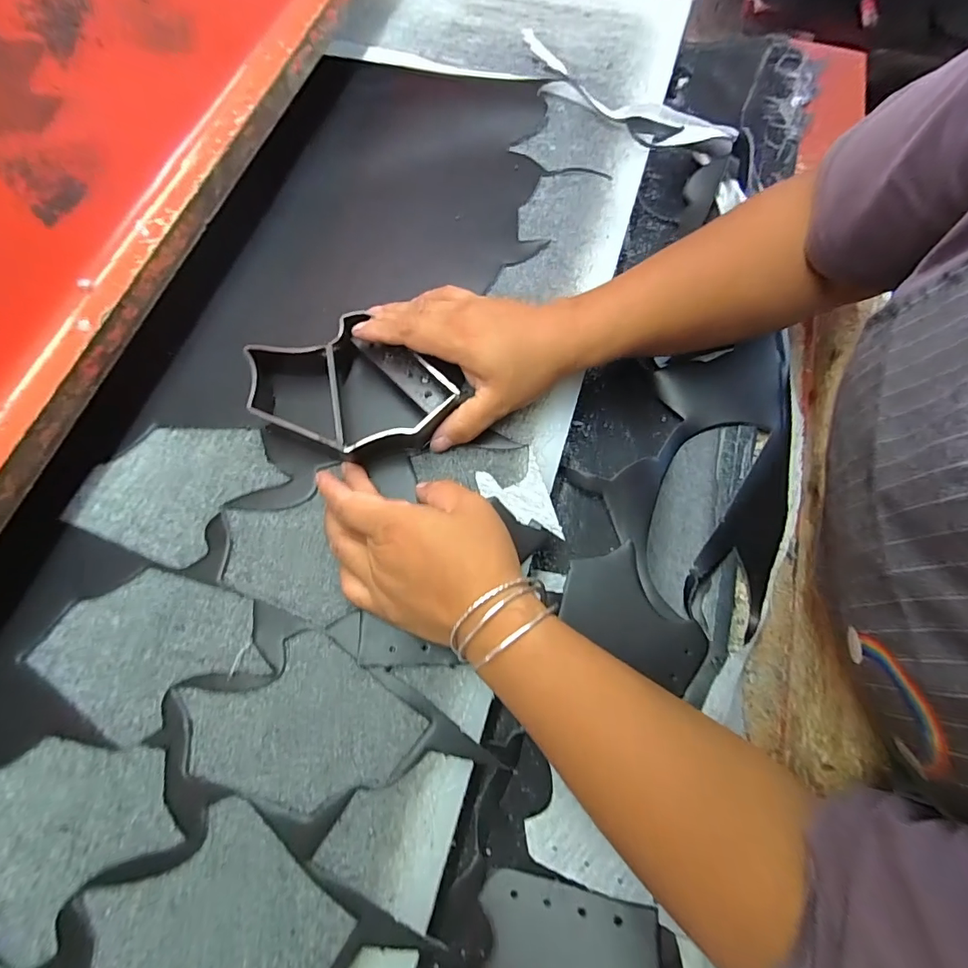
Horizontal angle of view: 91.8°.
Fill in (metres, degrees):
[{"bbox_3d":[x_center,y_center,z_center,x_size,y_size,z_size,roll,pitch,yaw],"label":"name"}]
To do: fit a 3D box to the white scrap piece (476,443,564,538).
[{"bbox_3d":[0.024,0.011,0.336,0.047,0.005,0.066,-15,72,-8],"label":"white scrap piece"}]

